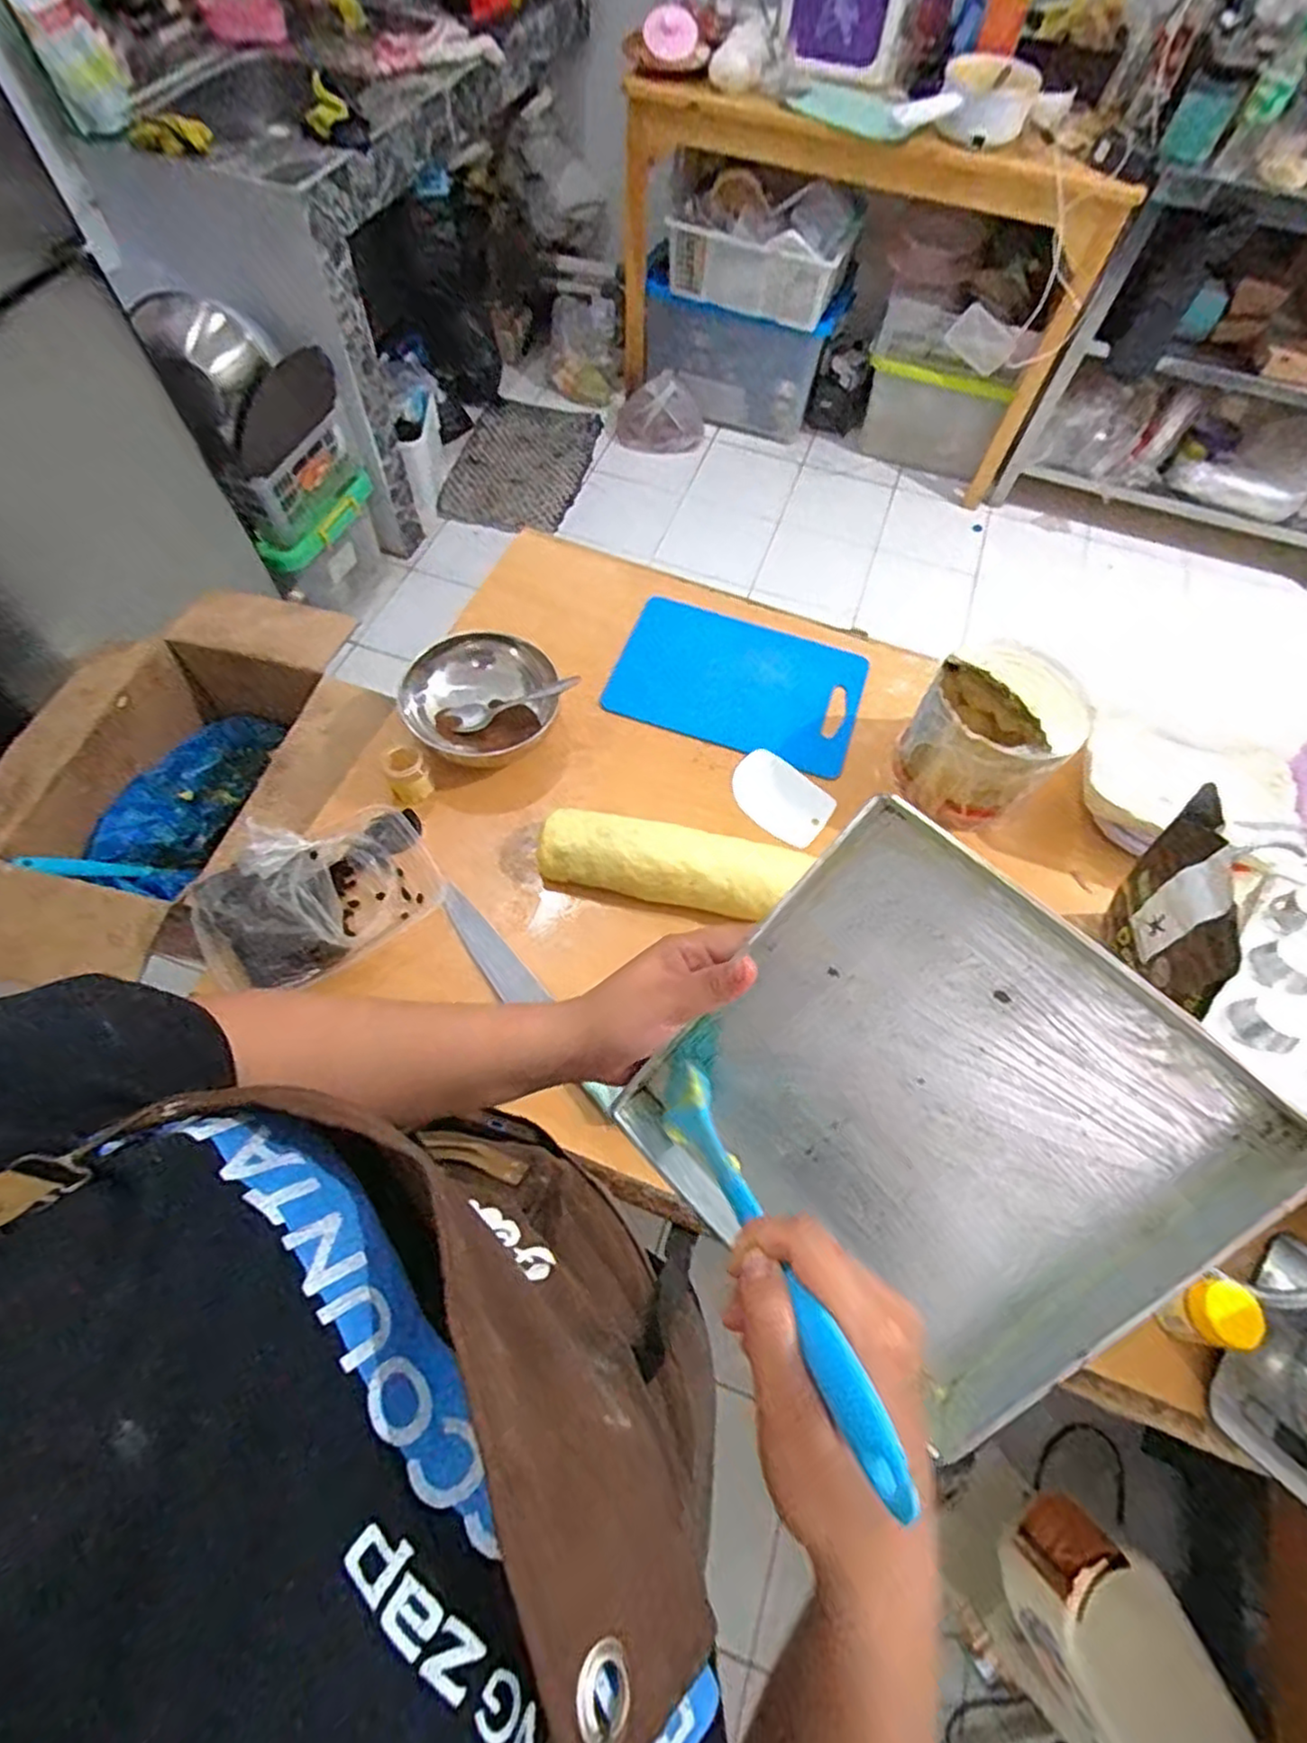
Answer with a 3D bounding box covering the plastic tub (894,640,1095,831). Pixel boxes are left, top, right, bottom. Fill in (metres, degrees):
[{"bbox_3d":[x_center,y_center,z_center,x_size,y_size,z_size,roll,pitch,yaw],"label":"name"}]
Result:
[{"bbox_3d":[0.360,-0.160,0.752,0.150,0.153,0.156,1,64,-3],"label":"plastic tub"}]

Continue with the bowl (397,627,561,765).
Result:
[{"bbox_3d":[-0.196,-0.185,0.790,0.161,0.085,0.155,1,64,-3],"label":"bowl"}]

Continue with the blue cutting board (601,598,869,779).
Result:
[{"bbox_3d":[0.108,-0.237,0.882,0.297,0.012,0.188,18,69,3],"label":"blue cutting board"}]

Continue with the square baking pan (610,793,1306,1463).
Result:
[{"bbox_3d":[0.132,0.126,0.351,0.242,0.043,0.232,44,107,15],"label":"square baking pan"}]

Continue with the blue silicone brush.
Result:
[{"bbox_3d":[0.044,0.146,0.309,0.038,0.230,0.049,-12,108,-9],"label":"blue silicone brush"}]

